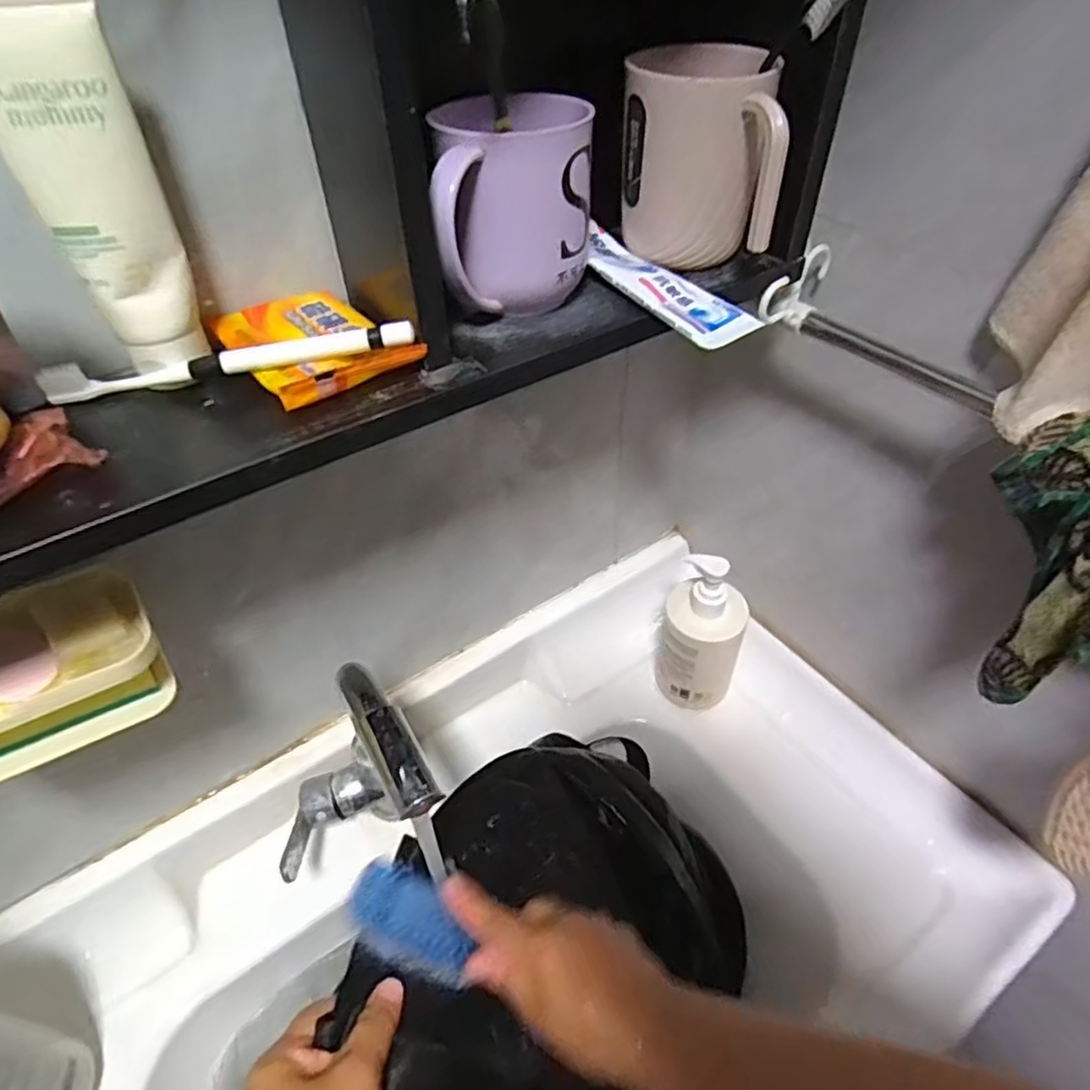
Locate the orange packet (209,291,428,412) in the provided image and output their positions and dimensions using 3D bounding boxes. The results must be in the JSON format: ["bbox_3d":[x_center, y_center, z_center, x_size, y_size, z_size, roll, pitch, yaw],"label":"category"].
[{"bbox_3d":[-0.121,-0.107,0.350,0.070,0.013,0.105,-30,51,-25],"label":"orange packet"}]

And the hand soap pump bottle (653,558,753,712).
[{"bbox_3d":[0.150,0.089,0.647,0.076,0.184,0.064,10,47,12],"label":"hand soap pump bottle"}]

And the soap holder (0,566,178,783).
[{"bbox_3d":[-0.278,0.074,0.360,0.135,0.057,0.084,-27,50,-23],"label":"soap holder"}]

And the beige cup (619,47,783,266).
[{"bbox_3d":[0.087,-0.220,0.392,0.084,0.100,0.089,4,46,6],"label":"beige cup"}]

